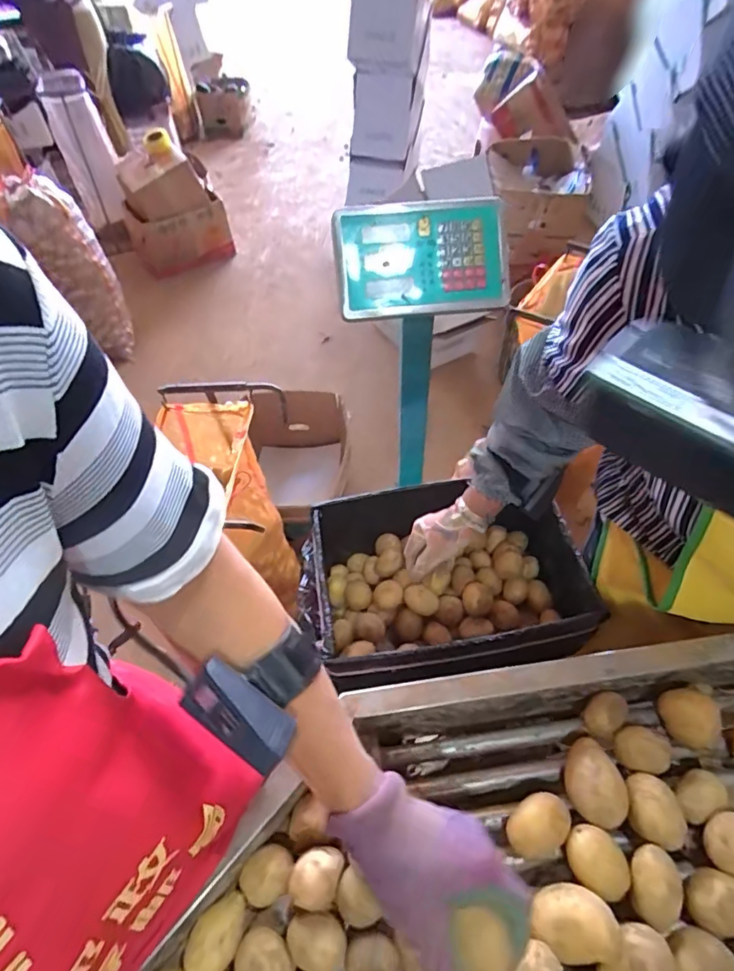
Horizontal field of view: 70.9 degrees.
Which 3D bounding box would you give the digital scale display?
[{"bbox_3d":[0.077,-0.321,0.731,0.236,0.154,0.043,-4,13,1],"label":"digital scale display"}]

